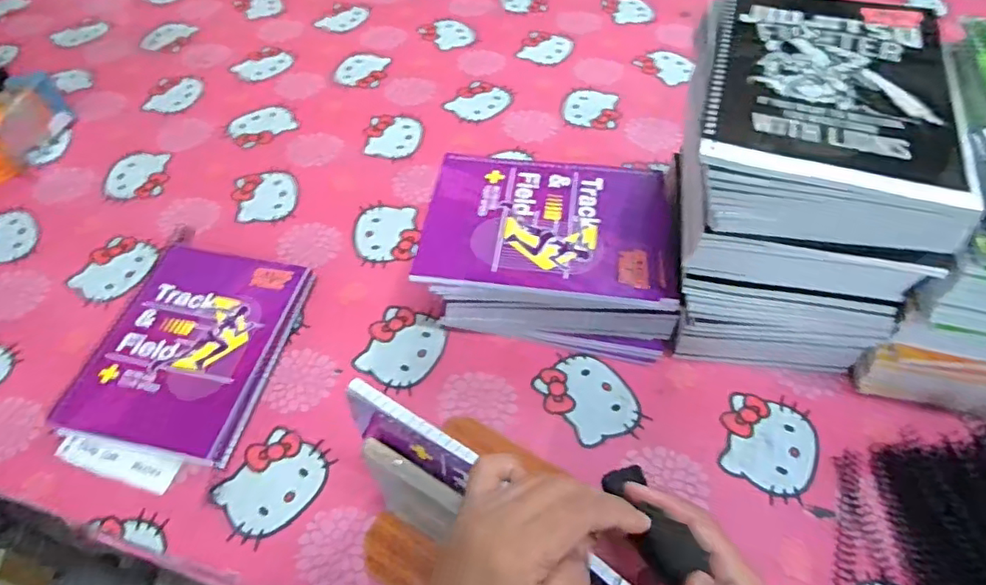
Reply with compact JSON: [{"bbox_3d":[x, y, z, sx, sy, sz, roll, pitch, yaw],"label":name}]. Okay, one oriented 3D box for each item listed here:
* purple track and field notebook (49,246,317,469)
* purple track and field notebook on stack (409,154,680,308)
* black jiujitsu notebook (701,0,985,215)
[{"bbox_3d":[-0.270,0.046,0.519,0.157,0.028,0.191,9,53,8],"label":"purple track and field notebook"},{"bbox_3d":[0.047,-0.061,0.495,0.205,0.016,0.141,4,52,4],"label":"purple track and field notebook on stack"},{"bbox_3d":[0.220,-0.138,0.375,0.148,0.015,0.203,14,54,11],"label":"black jiujitsu notebook"}]

